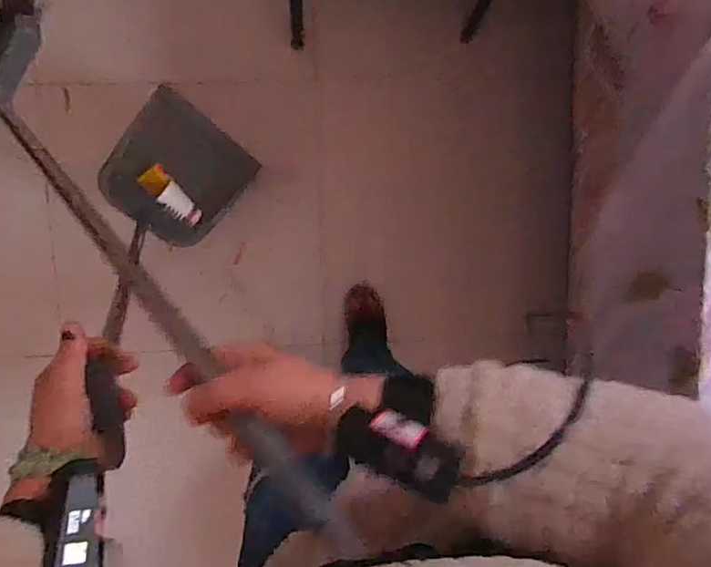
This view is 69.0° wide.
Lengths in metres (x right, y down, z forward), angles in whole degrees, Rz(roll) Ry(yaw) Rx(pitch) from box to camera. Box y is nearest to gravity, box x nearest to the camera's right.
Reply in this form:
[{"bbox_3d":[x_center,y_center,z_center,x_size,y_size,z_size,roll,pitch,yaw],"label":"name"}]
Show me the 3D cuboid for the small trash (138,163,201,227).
[{"bbox_3d":[-0.344,-0.164,0.972,0.125,0.050,0.049,44,92,-10],"label":"small trash"}]

